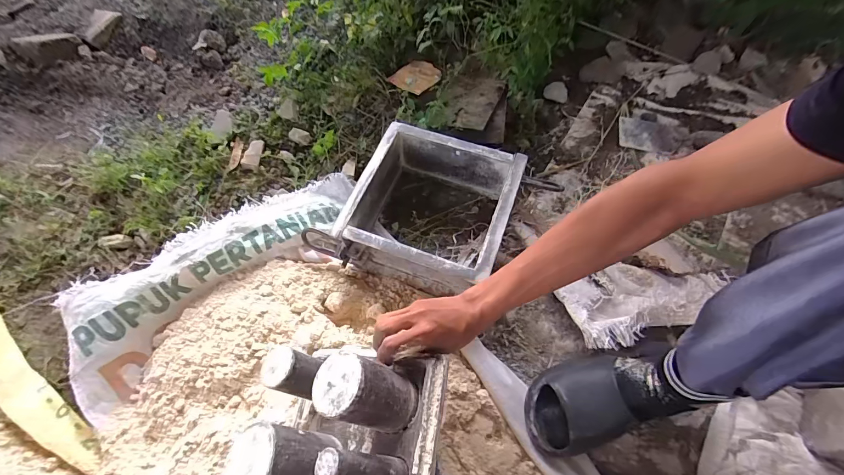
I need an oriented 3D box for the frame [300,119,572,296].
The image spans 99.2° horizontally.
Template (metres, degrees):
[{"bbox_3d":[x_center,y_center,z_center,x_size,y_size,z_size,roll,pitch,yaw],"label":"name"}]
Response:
[{"bbox_3d":[0.010,-0.053,0.602,0.349,0.105,0.251,17,64,8],"label":"frame"}]

